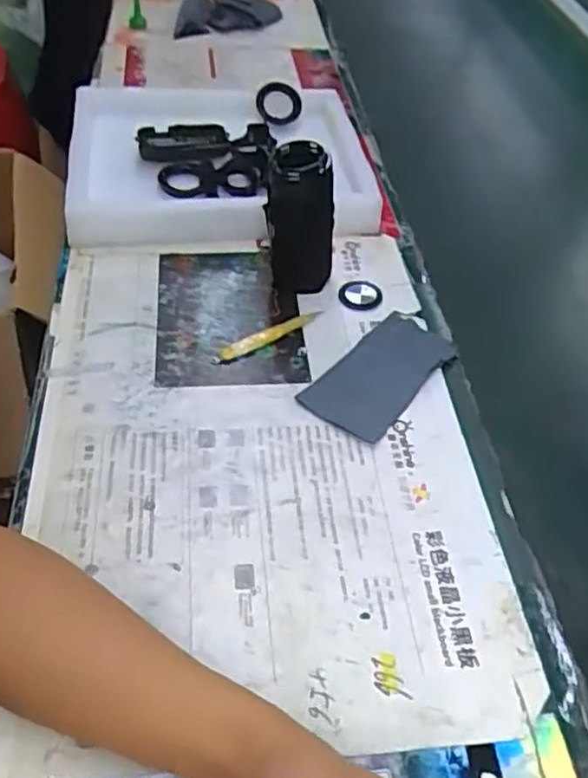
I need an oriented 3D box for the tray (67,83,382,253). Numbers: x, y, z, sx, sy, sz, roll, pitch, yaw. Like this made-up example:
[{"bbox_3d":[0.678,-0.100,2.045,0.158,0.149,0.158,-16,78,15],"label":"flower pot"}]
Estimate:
[{"bbox_3d":[-0.091,-0.301,0.867,0.346,0.052,0.338,-3,48,-10],"label":"tray"}]

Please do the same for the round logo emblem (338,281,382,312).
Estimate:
[{"bbox_3d":[0.071,-0.100,0.737,0.045,0.005,0.047,3,47,-4],"label":"round logo emblem"}]

